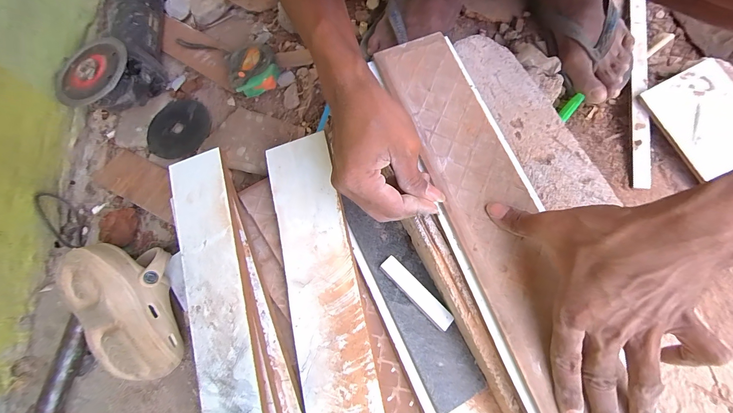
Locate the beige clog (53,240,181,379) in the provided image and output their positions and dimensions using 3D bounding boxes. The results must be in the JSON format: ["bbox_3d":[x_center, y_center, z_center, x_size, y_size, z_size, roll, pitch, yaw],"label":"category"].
[{"bbox_3d":[-0.256,0.109,0.344,0.081,0.075,0.154,-22,98,19],"label":"beige clog"}]

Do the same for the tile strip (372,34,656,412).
[{"bbox_3d":[0.131,0.042,0.277,0.087,0.011,0.477,-19,74,-4],"label":"tile strip"}]

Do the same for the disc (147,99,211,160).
[{"bbox_3d":[-0.276,-0.113,0.455,0.090,0.006,0.100,-7,68,1],"label":"disc"}]

